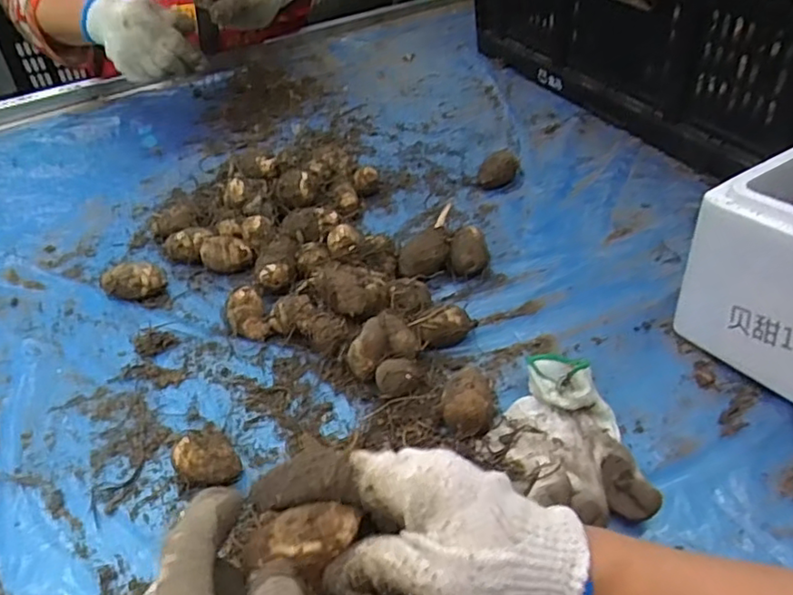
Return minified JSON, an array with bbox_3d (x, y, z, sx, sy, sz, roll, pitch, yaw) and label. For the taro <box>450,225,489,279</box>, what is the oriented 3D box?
[{"bbox_3d":[0.072,-0.042,0.609,0.035,0.037,0.046,2,43,3],"label":"taro"}]

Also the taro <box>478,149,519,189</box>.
[{"bbox_3d":[0.122,-0.155,0.730,0.046,0.037,0.036,6,43,8],"label":"taro"}]

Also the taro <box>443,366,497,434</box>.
[{"bbox_3d":[0.056,0.083,0.470,0.041,0.040,0.051,2,43,4],"label":"taro"}]

